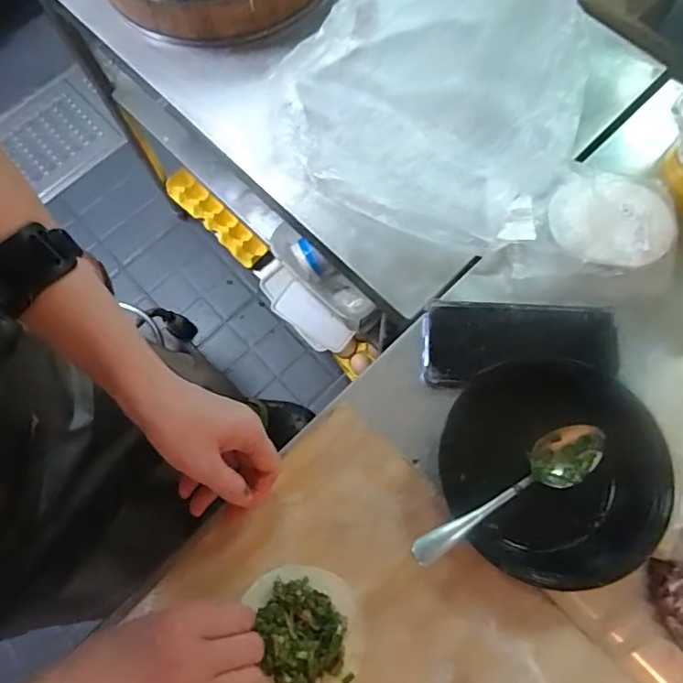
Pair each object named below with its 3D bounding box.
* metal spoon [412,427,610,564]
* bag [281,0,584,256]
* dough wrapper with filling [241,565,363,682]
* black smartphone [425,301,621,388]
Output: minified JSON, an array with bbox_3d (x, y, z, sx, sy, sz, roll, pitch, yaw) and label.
[{"bbox_3d":[0.133,0.115,0.418,0.196,0.021,0.039,-22,70,-27],"label":"metal spoon"},{"bbox_3d":[0.091,-0.267,0.490,0.279,0.159,0.275,27,74,11],"label":"bag"},{"bbox_3d":[-0.026,0.216,0.393,0.079,0.028,0.096,-14,71,-2],"label":"dough wrapper with filling"},{"bbox_3d":[0.154,-0.001,0.467,0.158,0.016,0.075,2,71,3],"label":"black smartphone"}]

